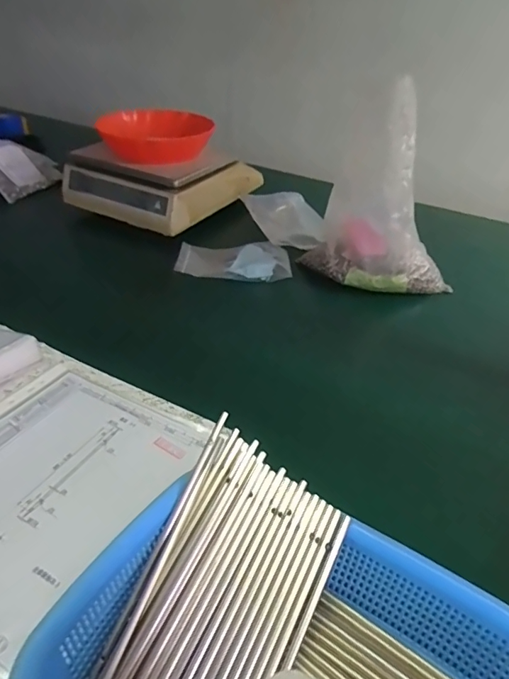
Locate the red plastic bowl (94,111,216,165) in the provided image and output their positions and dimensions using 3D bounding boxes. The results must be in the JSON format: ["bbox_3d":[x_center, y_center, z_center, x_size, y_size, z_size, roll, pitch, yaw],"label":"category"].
[{"bbox_3d":[-0.195,-0.384,0.889,0.193,0.056,0.161,-15,41,-24],"label":"red plastic bowl"}]

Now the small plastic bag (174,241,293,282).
[{"bbox_3d":[-0.034,-0.131,0.779,0.181,0.019,0.103,-1,37,-6],"label":"small plastic bag"}]

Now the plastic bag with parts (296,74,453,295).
[{"bbox_3d":[0.193,-0.201,0.685,0.226,0.261,0.082,19,39,19],"label":"plastic bag with parts"}]

